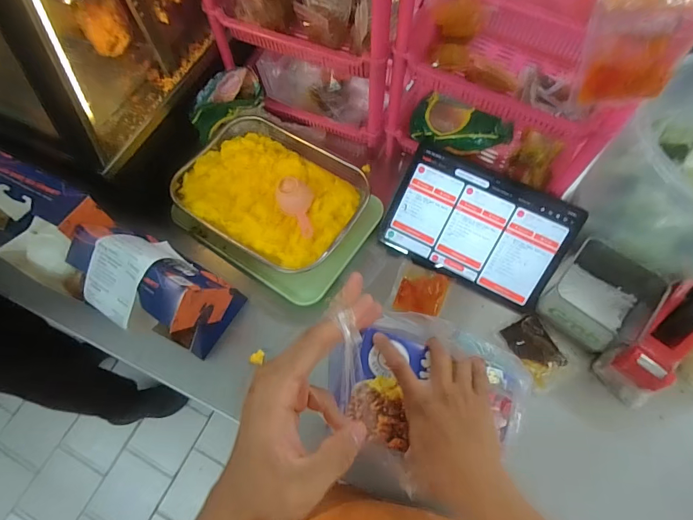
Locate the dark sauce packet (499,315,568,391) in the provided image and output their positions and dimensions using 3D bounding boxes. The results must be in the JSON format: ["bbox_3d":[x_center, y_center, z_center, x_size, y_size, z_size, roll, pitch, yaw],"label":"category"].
[{"bbox_3d":[0.264,0.126,0.542,0.057,0.014,0.089,-22,68,-8],"label":"dark sauce packet"}]

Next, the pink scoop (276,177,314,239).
[{"bbox_3d":[-0.072,-0.077,0.566,0.050,0.041,0.082,-14,67,-5],"label":"pink scoop"}]

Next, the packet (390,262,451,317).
[{"bbox_3d":[0.111,0.048,0.585,0.075,0.005,0.076,20,68,10],"label":"packet"}]

